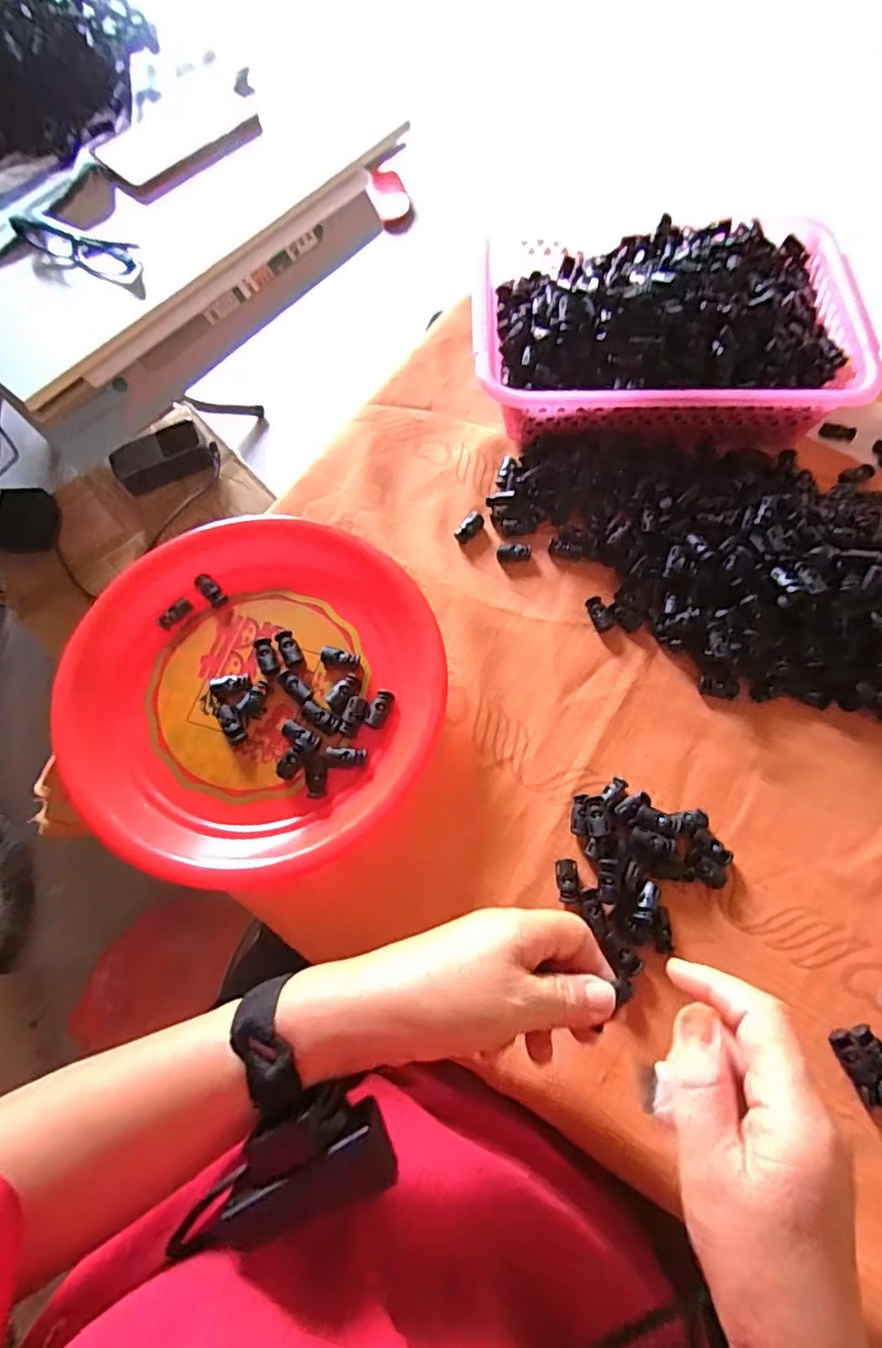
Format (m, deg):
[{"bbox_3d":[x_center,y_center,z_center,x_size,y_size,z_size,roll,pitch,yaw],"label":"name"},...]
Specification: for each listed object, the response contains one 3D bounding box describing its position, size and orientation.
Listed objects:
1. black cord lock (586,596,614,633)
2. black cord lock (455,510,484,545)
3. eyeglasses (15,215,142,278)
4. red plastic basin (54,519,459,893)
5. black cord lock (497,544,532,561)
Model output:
[{"bbox_3d":[0.121,-0.046,0.470,0.013,0.006,0.029,-18,70,-5],"label":"black cord lock"},{"bbox_3d":[0.023,-0.120,0.499,0.015,0.008,0.028,36,74,14],"label":"black cord lock"},{"bbox_3d":[-0.357,-0.424,0.601,0.134,0.028,0.046,24,72,10],"label":"eyeglasses"},{"bbox_3d":[-0.127,0.010,0.433,0.254,0.044,0.242,-1,69,1],"label":"red plastic basin"},{"bbox_3d":[0.059,-0.098,0.489,0.027,0.005,0.012,-6,69,-1],"label":"black cord lock"}]

